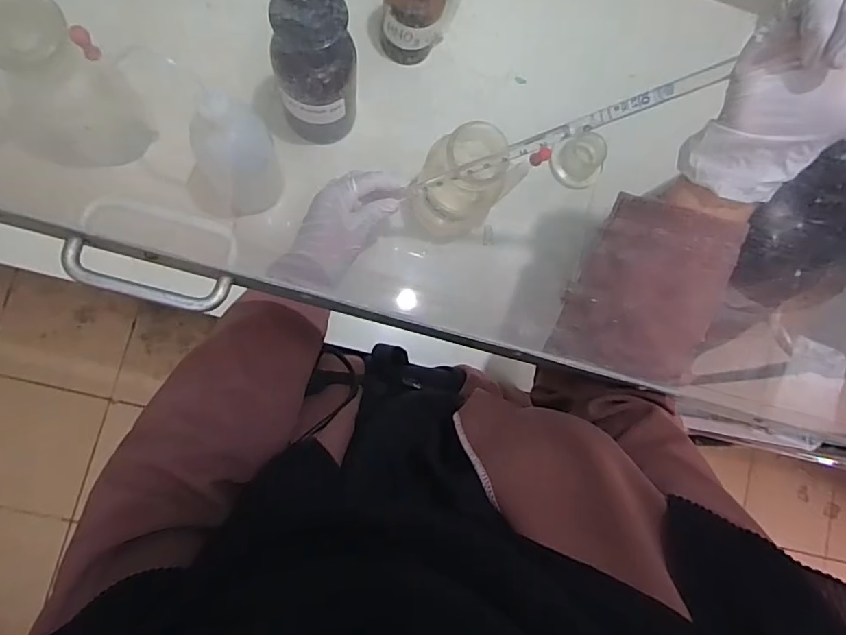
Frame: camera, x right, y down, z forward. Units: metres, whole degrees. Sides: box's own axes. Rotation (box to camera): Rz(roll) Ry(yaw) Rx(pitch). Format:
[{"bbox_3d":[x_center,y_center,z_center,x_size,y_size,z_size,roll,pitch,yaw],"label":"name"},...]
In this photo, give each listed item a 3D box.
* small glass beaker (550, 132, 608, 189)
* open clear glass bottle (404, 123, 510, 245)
[{"bbox_3d":[0.196,-0.198,0.627,0.053,0.049,0.065,-38,92,-10],"label":"small glass beaker"},{"bbox_3d":[0.034,-0.132,0.533,0.085,0.164,0.080,43,81,-3],"label":"open clear glass bottle"}]

